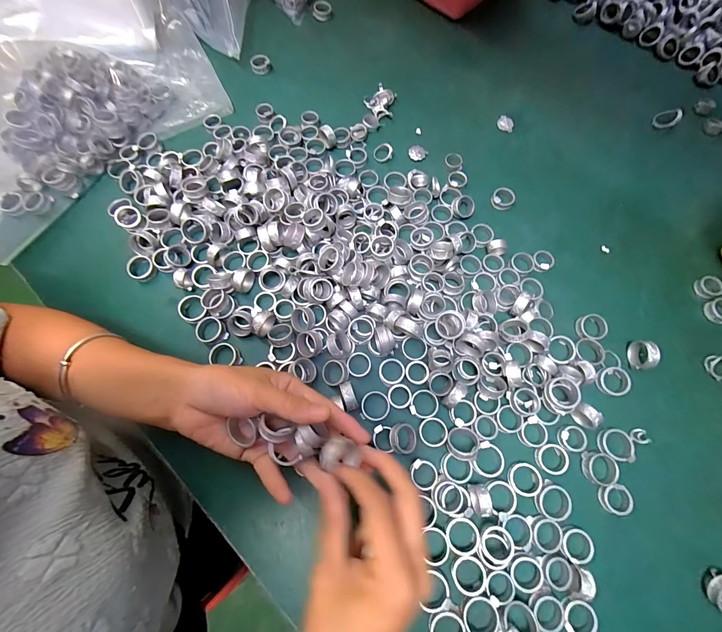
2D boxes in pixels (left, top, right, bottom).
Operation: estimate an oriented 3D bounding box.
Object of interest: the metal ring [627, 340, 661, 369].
[{"bbox_3d":[0.270,0.037,0.314,0.012,0.023,0.028,-1,74,0],"label":"metal ring"}]

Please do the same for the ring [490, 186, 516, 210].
[{"bbox_3d":[0.164,-0.136,0.380,0.024,0.013,0.026,0,74,0],"label":"ring"}]

